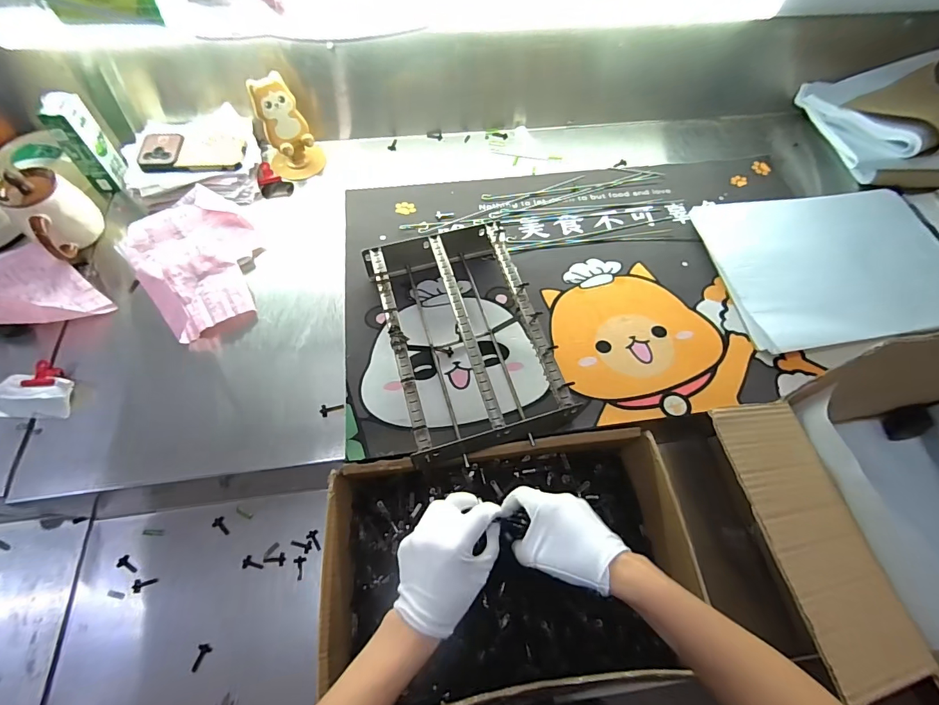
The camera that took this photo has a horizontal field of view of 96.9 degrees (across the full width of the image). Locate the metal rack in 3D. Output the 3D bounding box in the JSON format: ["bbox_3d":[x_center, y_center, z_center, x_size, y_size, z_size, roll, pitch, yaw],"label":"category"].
[{"bbox_3d":[-0.014,-0.045,0.561,0.198,0.068,0.341,-17,63,-8],"label":"metal rack"}]

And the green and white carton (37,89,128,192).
[{"bbox_3d":[-0.609,-0.333,0.663,0.048,0.131,0.063,-11,63,-5],"label":"green and white carton"}]

